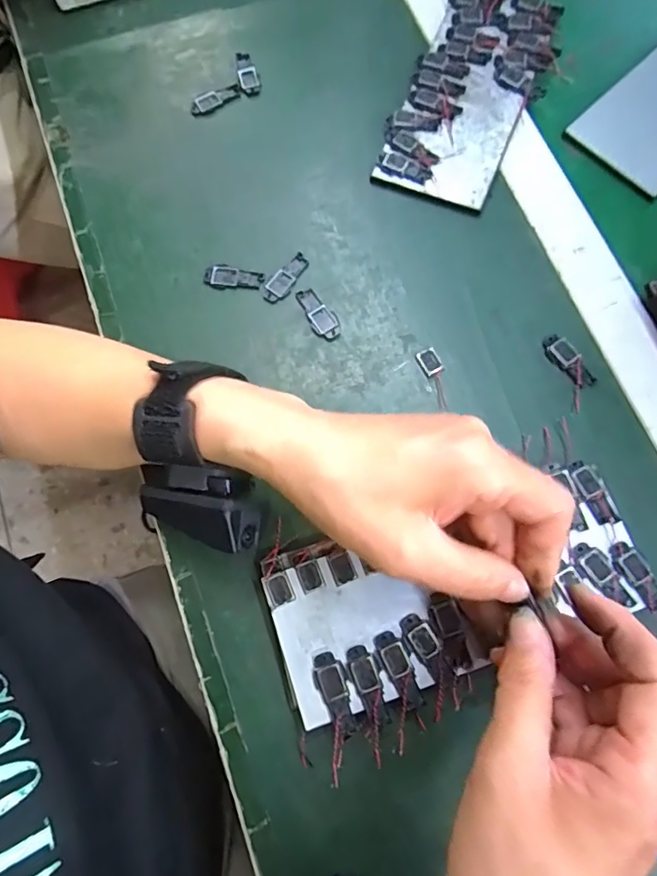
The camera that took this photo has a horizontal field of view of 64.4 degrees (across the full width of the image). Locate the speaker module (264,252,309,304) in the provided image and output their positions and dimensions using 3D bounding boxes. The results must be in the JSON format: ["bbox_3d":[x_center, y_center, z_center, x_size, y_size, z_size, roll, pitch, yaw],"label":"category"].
[{"bbox_3d":[-0.028,-0.108,0.353,0.017,0.004,0.040,43,80,11],"label":"speaker module"}]

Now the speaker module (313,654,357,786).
[{"bbox_3d":[0.004,0.141,0.268,0.017,0.012,0.056,-13,76,-3],"label":"speaker module"}]

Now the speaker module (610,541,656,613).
[{"bbox_3d":[0.170,0.075,0.283,0.015,0.004,0.039,-32,77,-7],"label":"speaker module"}]

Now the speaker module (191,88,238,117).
[{"bbox_3d":[-0.087,-0.257,0.396,0.039,0.004,0.014,-27,77,-6],"label":"speaker module"}]

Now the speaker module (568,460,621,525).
[{"bbox_3d":[0.150,0.031,0.295,0.012,0.004,0.038,-23,76,-5],"label":"speaker module"}]

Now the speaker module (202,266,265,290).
[{"bbox_3d":[-0.064,-0.109,0.354,0.040,0.004,0.016,4,75,2],"label":"speaker module"}]

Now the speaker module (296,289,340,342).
[{"bbox_3d":[-0.006,-0.082,0.346,0.017,0.004,0.040,-29,77,-7],"label":"speaker module"}]

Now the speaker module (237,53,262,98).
[{"bbox_3d":[-0.062,-0.280,0.403,0.016,0.004,0.038,-9,75,-2],"label":"speaker module"}]

